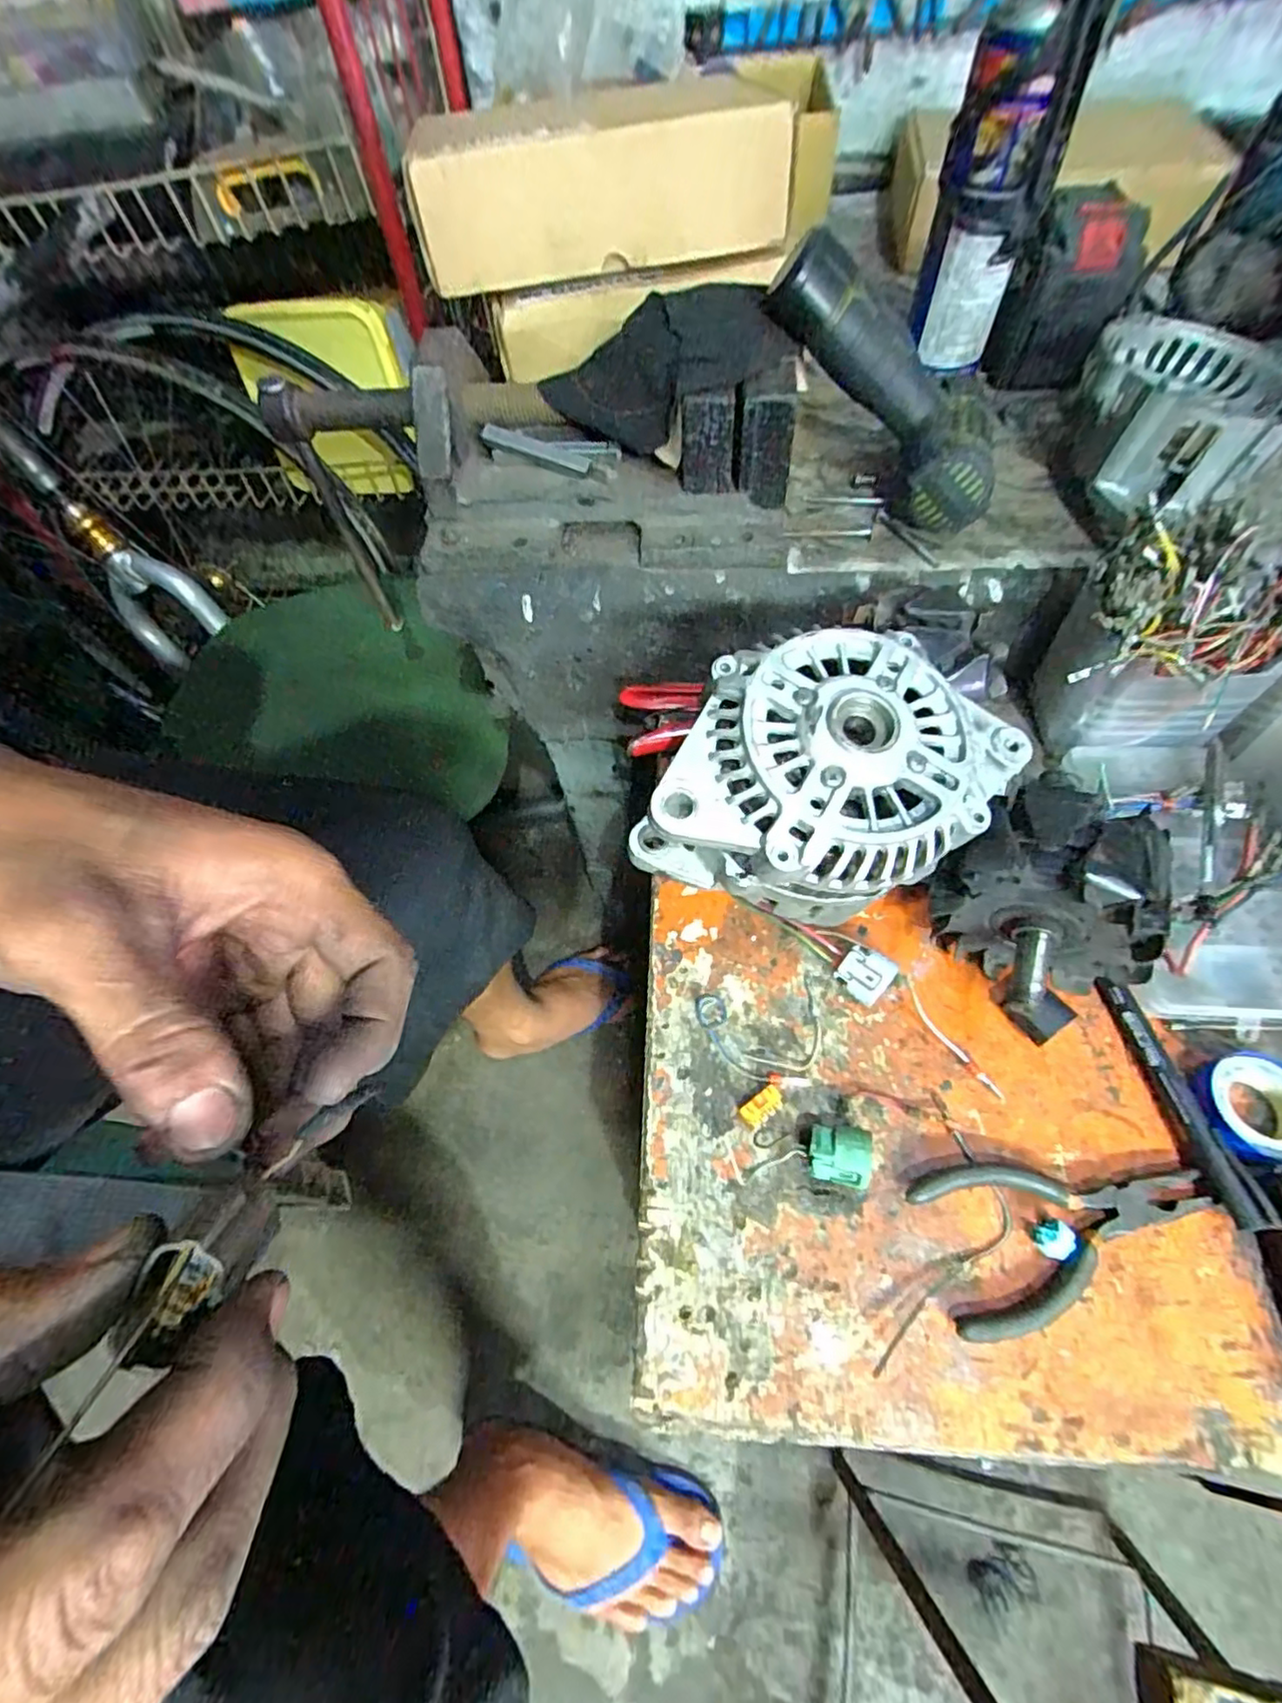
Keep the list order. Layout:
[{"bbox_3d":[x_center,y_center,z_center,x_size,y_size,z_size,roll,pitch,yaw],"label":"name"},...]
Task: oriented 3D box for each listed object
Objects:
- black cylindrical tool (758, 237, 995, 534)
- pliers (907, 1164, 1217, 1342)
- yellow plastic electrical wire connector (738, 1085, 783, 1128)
[{"bbox_3d":[0.157,-0.295,0.417,0.190,0.068,0.082,43,69,-14],"label":"black cylindrical tool"},{"bbox_3d":[0.197,0.170,0.302,0.132,0.012,0.064,-13,60,-3],"label":"pliers"},{"bbox_3d":[0.063,0.132,0.339,0.024,0.008,0.013,-33,63,-14],"label":"yellow plastic electrical wire connector"}]

